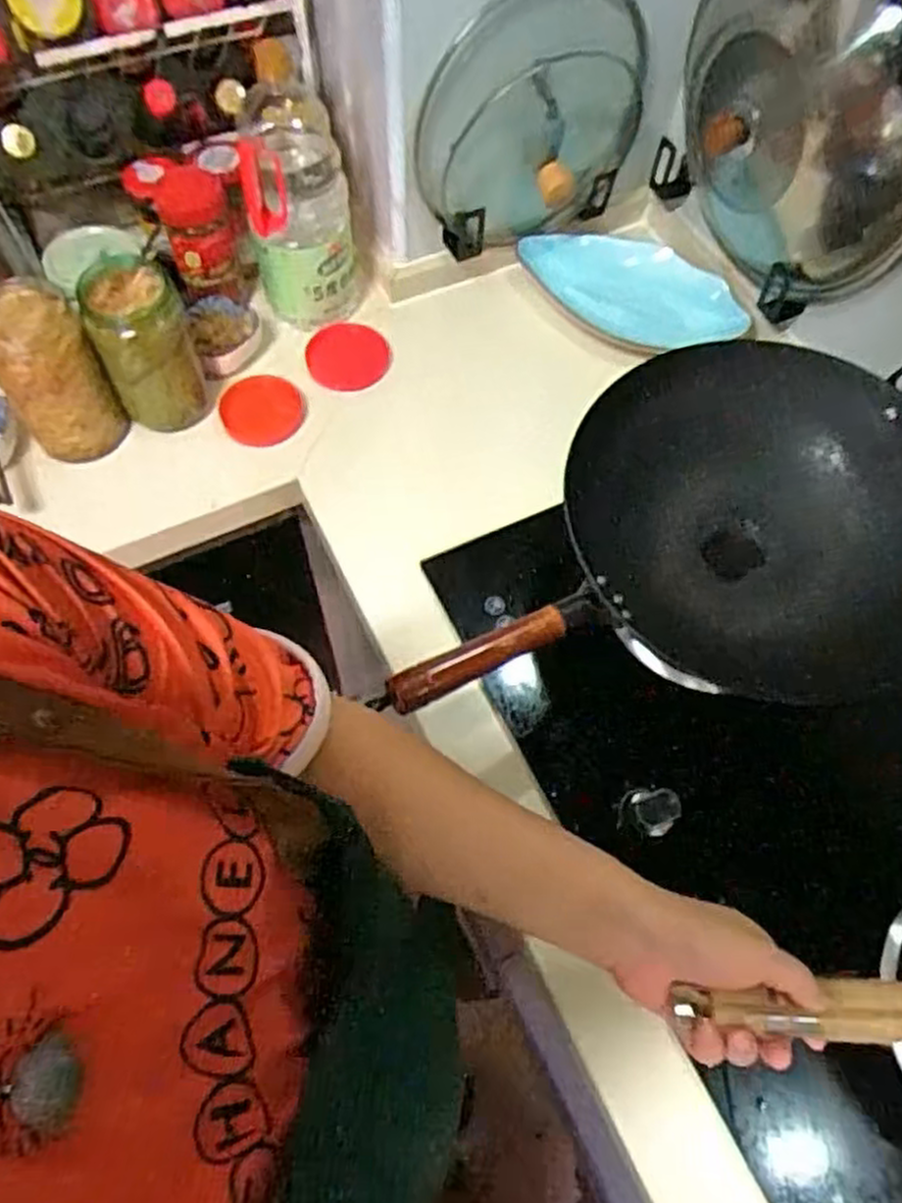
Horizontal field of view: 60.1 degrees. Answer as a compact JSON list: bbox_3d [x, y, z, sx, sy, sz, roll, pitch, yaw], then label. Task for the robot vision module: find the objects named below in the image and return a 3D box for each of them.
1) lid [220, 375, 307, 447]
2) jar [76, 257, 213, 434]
[{"bbox_3d":[-0.214,-0.222,0.897,0.091,0.015,0.092,1,76,-5],"label":"lid"},{"bbox_3d":[-0.318,-0.262,0.825,0.093,0.174,0.100,1,63,-1],"label":"jar"}]

